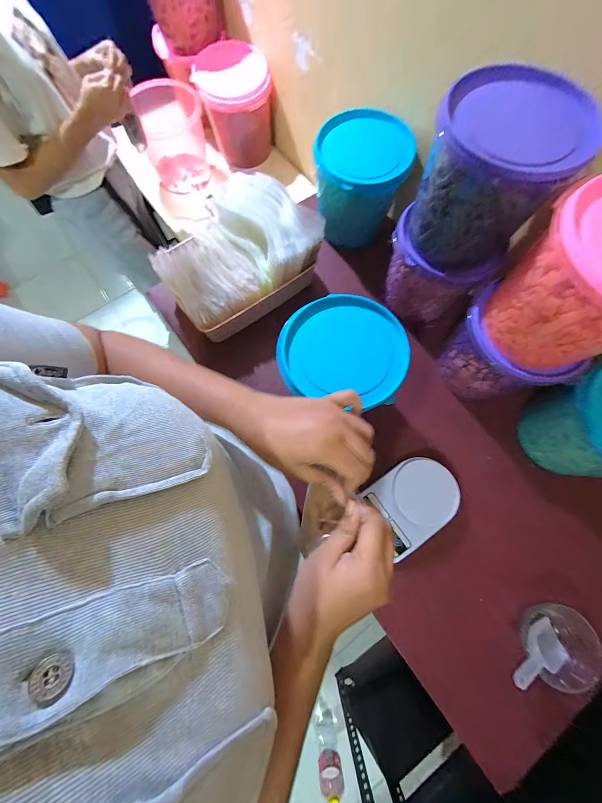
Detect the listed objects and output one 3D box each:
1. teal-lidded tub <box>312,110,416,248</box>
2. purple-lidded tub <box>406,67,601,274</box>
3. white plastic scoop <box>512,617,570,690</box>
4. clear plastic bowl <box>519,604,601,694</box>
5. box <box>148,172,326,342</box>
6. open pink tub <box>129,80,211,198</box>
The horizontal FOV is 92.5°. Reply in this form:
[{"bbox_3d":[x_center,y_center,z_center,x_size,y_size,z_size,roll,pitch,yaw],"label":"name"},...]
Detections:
[{"bbox_3d":[0.127,-0.497,0.677,0.178,0.215,0.163,0,75,-1],"label":"teal-lidded tub"},{"bbox_3d":[0.286,-0.356,0.470,0.191,0.183,0.188,0,75,-1],"label":"purple-lidded tub"},{"bbox_3d":[0.400,0.431,0.484,0.132,0.021,0.055,-18,75,-27],"label":"white plastic scoop"},{"bbox_3d":[0.439,0.416,0.488,0.107,0.047,0.101,0,75,-1],"label":"clear plastic bowl"},{"bbox_3d":[-0.135,-0.316,0.641,0.332,0.131,0.242,-36,79,-10],"label":"box"},{"bbox_3d":[-0.377,-0.783,0.861,0.173,0.192,0.183,0,75,-1],"label":"open pink tub"}]

